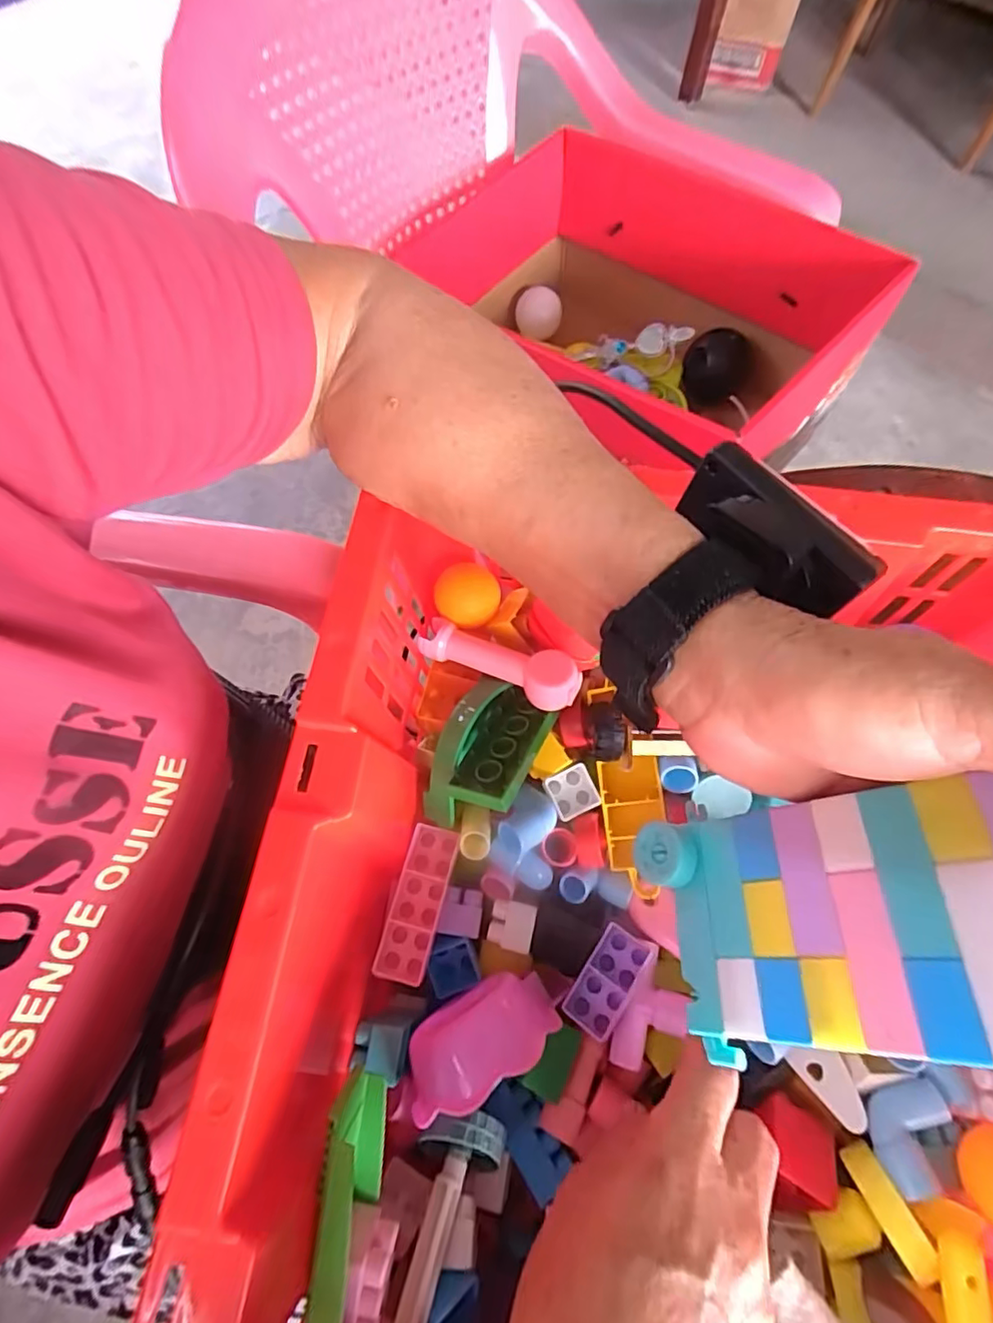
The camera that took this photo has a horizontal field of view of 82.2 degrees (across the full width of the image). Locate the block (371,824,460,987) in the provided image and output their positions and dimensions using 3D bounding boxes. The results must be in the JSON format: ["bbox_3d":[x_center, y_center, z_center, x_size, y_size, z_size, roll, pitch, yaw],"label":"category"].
[{"bbox_3d":[-0.040,0.121,0.288,0.025,0.012,0.073,13,68,5],"label":"block"}]

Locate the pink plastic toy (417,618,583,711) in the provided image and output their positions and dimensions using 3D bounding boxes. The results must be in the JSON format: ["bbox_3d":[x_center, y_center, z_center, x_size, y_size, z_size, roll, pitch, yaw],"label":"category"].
[{"bbox_3d":[0.001,0.000,0.303,0.089,0.019,0.025,19,68,20],"label":"pink plastic toy"}]

